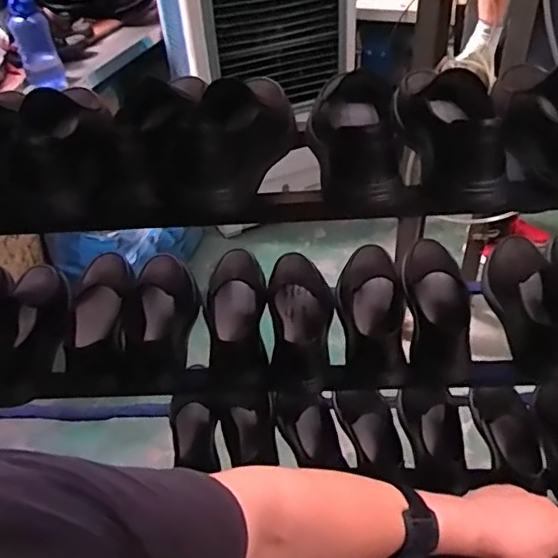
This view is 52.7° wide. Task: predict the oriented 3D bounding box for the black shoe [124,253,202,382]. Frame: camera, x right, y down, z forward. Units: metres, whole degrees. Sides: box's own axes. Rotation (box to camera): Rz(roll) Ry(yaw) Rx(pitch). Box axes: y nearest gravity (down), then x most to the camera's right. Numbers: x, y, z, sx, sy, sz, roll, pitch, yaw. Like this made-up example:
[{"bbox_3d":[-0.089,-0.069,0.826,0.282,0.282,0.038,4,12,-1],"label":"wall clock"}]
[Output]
[{"bbox_3d":[-0.177,0.051,0.878,0.099,0.072,0.243,-6,40,-1],"label":"black shoe"}]

